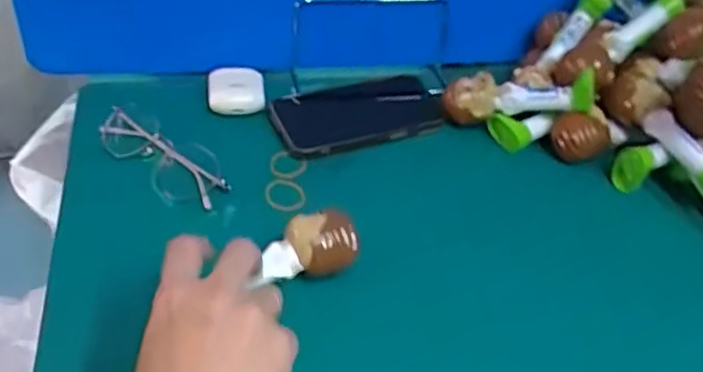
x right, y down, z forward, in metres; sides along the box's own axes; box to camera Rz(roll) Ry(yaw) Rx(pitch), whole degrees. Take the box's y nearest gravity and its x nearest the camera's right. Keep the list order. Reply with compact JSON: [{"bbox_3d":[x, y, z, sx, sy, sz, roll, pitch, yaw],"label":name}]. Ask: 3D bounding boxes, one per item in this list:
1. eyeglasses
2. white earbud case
[{"bbox_3d":[-0.148,-0.027,0.509,0.045,0.023,0.131,-27,50,-34],"label":"eyeglasses"},{"bbox_3d":[-0.100,-0.083,0.577,0.047,0.023,0.046,-3,40,-11],"label":"white earbud case"}]

